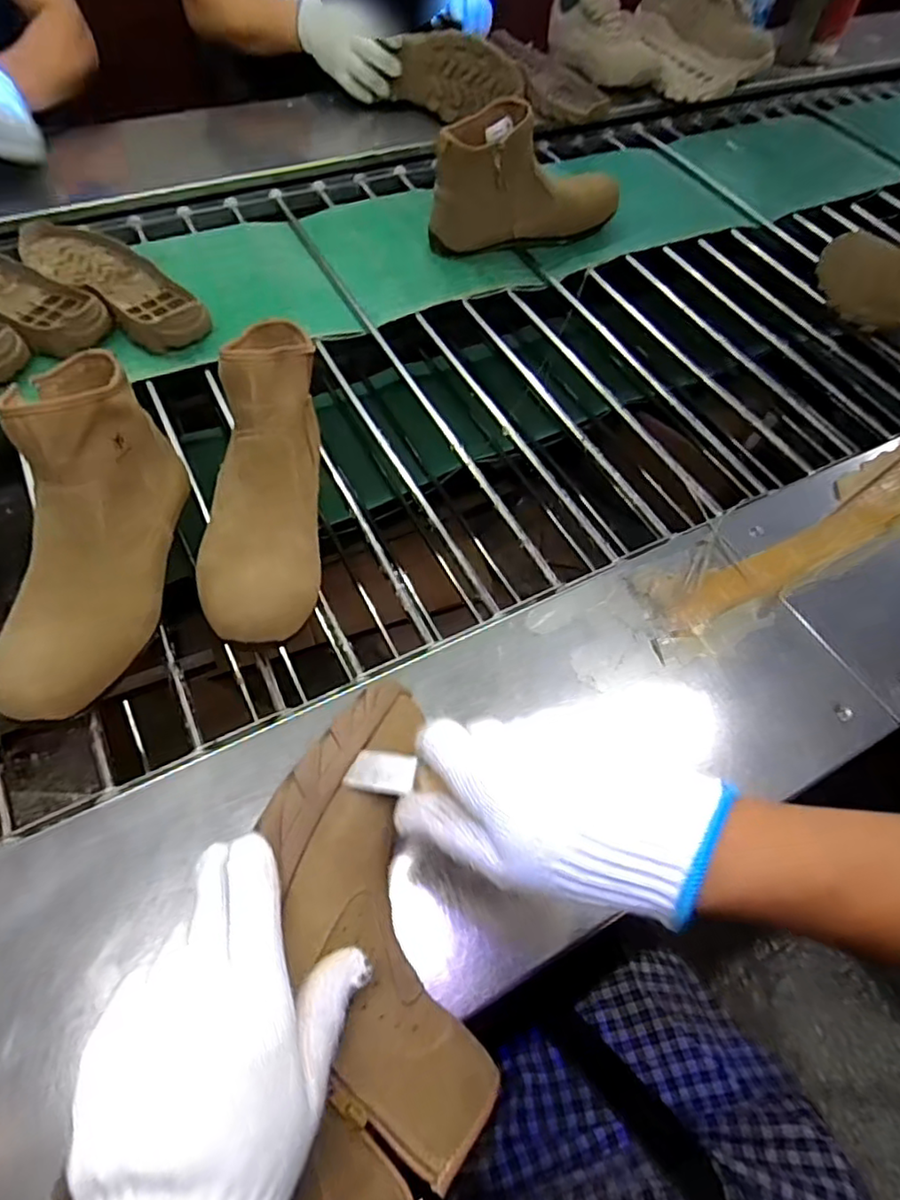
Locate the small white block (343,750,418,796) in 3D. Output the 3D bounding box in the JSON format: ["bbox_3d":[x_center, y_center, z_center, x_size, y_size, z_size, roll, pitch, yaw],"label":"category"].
[{"bbox_3d":[-0.039,0.098,0.359,0.038,0.009,0.022,10,56,3],"label":"small white block"}]

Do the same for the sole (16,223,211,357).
[{"bbox_3d":[-0.417,-0.397,0.775,0.293,0.027,0.095,36,61,19],"label":"sole"}]

